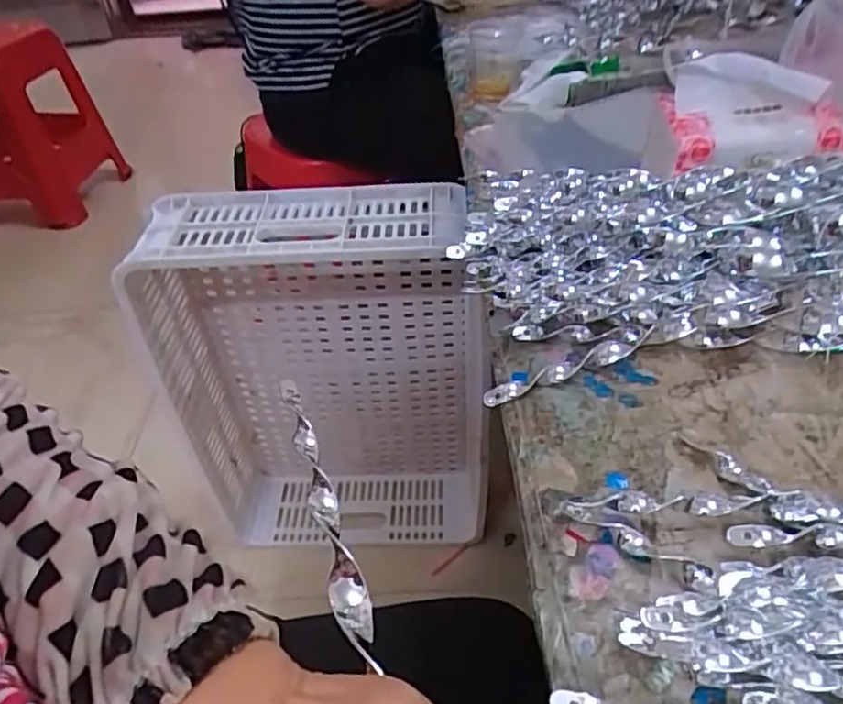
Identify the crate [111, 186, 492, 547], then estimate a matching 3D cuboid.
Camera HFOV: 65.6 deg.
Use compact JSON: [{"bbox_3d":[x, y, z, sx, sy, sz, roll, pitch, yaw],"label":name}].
[{"bbox_3d":[-0.109,0.063,0.938,0.434,0.579,0.157,-4,42,0],"label":"crate"}]

